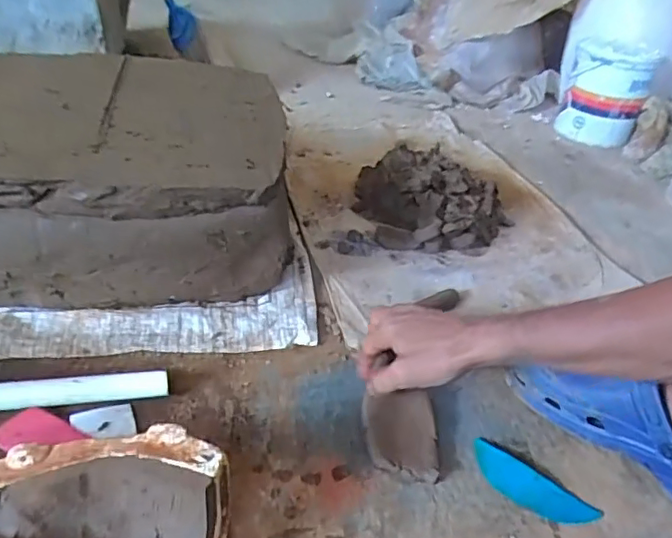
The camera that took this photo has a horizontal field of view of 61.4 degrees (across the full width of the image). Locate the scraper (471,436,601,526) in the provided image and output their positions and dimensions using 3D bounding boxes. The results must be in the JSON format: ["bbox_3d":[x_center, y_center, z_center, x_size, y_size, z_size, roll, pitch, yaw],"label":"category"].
[{"bbox_3d":[0.178,0.200,0.520,0.117,0.006,0.045,27,40,26],"label":"scraper"}]

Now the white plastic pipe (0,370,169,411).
[{"bbox_3d":[-0.297,0.120,0.535,0.262,0.026,0.018,-3,37,-14],"label":"white plastic pipe"}]

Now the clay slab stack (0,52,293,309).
[{"bbox_3d":[-0.279,-0.120,0.724,0.400,0.204,0.331,-3,37,-14],"label":"clay slab stack"}]

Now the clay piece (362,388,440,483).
[{"bbox_3d":[0.065,0.160,0.542,0.074,0.011,0.086,6,47,-17],"label":"clay piece"}]

